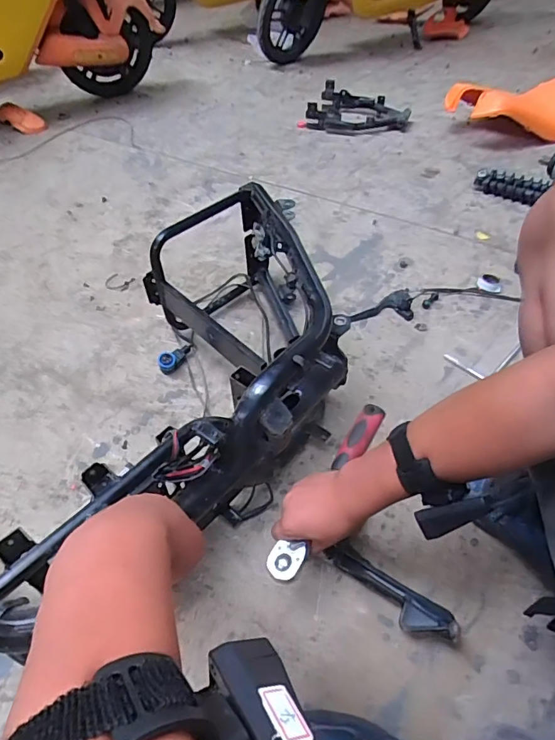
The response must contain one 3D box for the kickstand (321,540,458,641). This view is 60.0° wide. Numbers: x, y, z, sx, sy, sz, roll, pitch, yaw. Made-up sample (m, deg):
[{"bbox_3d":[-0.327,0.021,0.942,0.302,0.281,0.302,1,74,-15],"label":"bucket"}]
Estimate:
[{"bbox_3d":[0.136,0.276,0.600,0.178,0.019,0.041,24,51,39],"label":"kickstand"}]

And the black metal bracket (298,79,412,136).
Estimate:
[{"bbox_3d":[0.280,-0.922,1.700,0.375,0.084,0.276,8,48,8],"label":"black metal bracket"}]

